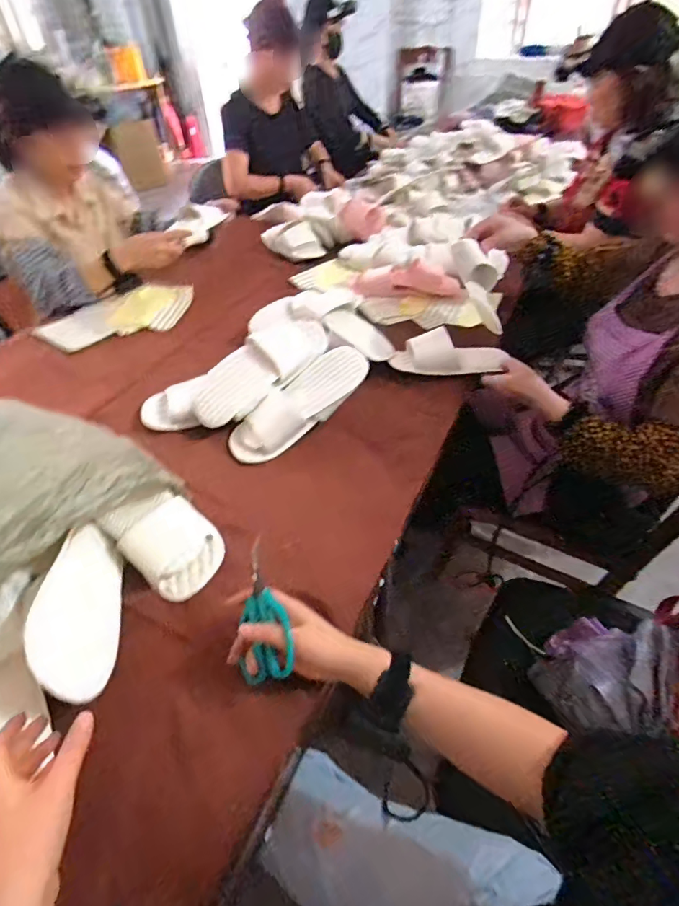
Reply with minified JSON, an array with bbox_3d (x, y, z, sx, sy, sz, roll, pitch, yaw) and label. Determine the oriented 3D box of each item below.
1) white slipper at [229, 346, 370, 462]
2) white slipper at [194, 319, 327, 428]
[{"bbox_3d":[-0.069,-0.088,0.763,0.267,0.048,0.102,-41,54,-7],"label":"white slipper"},{"bbox_3d":[-0.134,-0.154,0.795,0.279,0.058,0.106,-41,55,-17],"label":"white slipper"}]

